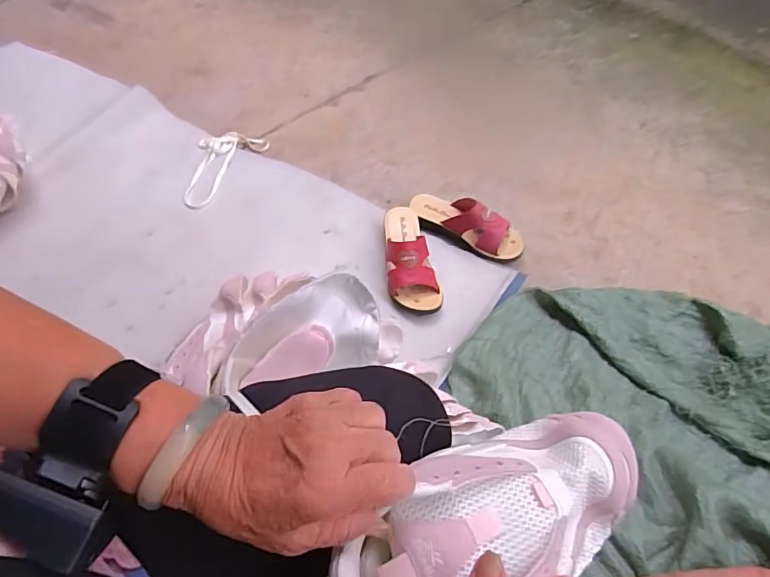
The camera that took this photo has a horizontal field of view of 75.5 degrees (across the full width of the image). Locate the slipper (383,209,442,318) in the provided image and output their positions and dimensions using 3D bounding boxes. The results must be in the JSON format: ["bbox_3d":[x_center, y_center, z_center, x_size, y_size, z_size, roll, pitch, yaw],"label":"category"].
[{"bbox_3d":[0.037,-0.061,0.873,0.086,0.084,0.221,-12,57,-3],"label":"slipper"}]

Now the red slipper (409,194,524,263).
[{"bbox_3d":[0.151,-0.127,0.925,0.226,0.084,0.076,29,63,21],"label":"red slipper"}]

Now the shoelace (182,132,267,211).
[{"bbox_3d":[-0.374,-0.271,1.079,0.136,0.015,0.245,25,59,17],"label":"shoelace"}]

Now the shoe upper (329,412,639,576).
[{"bbox_3d":[0.074,0.147,0.321,0.228,0.065,0.089,-20,57,-22],"label":"shoe upper"}]

